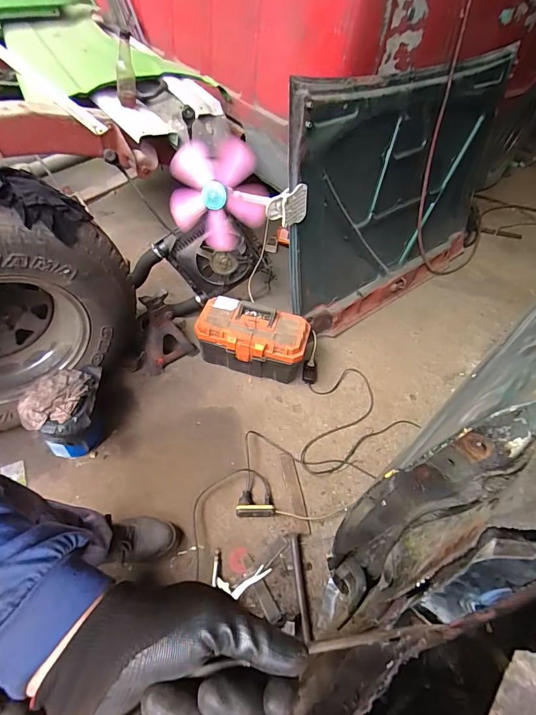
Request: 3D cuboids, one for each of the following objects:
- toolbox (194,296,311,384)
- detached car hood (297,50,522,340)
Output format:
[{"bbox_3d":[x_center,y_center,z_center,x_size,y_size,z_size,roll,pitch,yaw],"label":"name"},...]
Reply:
[{"bbox_3d":[-0.059,-0.055,1.426,0.379,0.207,0.197,17,51,7],"label":"toolbox"},{"bbox_3d":[0.557,-0.669,1.587,1.302,0.859,0.119,-31,45,-29],"label":"detached car hood"}]

